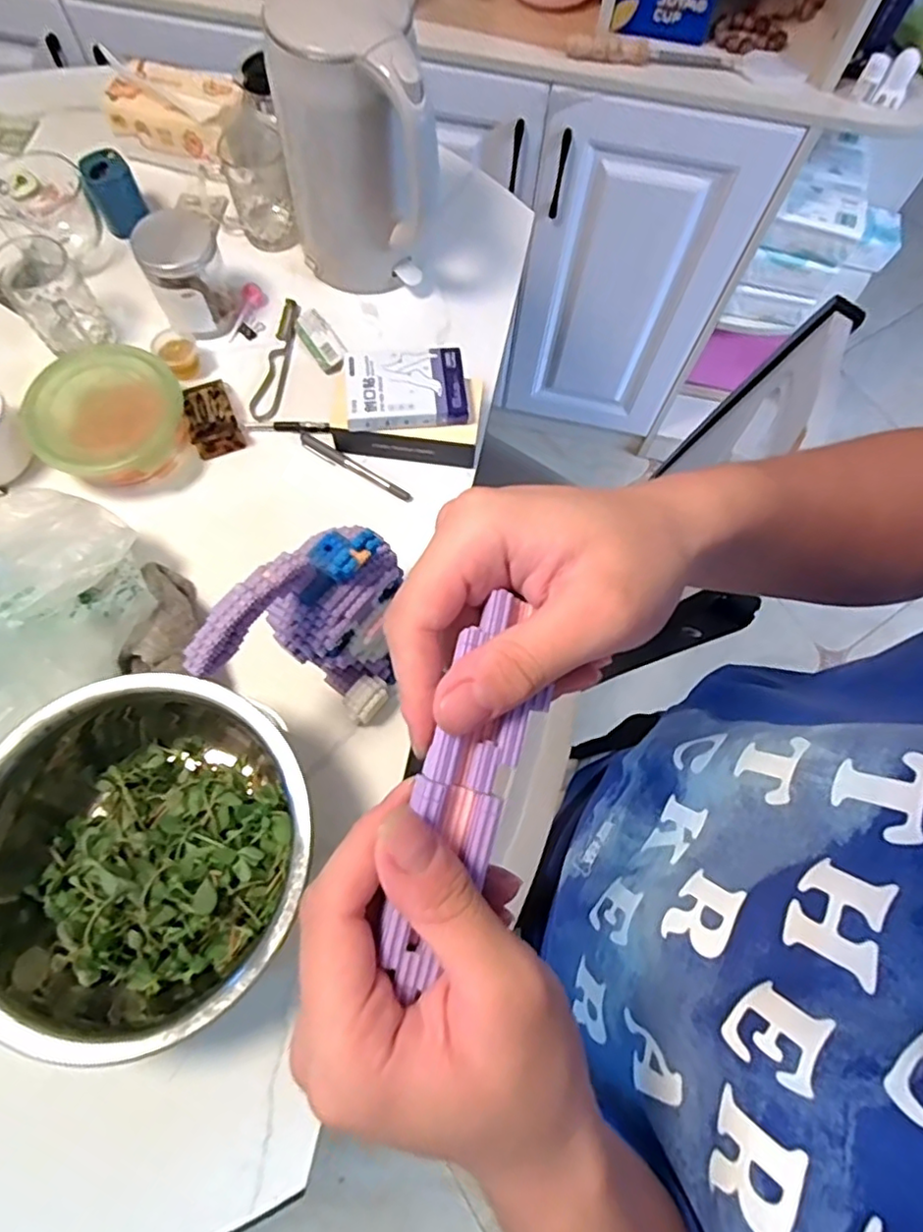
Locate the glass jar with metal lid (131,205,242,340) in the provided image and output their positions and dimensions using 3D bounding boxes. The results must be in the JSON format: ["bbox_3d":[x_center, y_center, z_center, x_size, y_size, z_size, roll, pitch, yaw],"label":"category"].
[{"bbox_3d":[-0.295,-0.373,0.672,0.082,0.094,0.087,1,70,-2],"label":"glass jar with metal lid"}]

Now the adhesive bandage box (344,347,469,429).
[{"bbox_3d":[-0.057,-0.232,0.628,0.121,0.017,0.080,-5,70,-4],"label":"adhesive bandage box"}]

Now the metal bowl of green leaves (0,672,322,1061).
[{"bbox_3d":[-0.245,0.183,0.481,0.247,0.098,0.233,1,70,-2],"label":"metal bowl of green leaves"}]

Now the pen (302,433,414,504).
[{"bbox_3d":[-0.115,-0.158,0.662,0.137,0.010,0.015,30,72,8],"label":"pen"}]

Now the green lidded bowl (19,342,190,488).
[{"bbox_3d":[-0.358,-0.199,0.635,0.131,0.069,0.141,1,70,-2],"label":"green lidded bowl"}]

